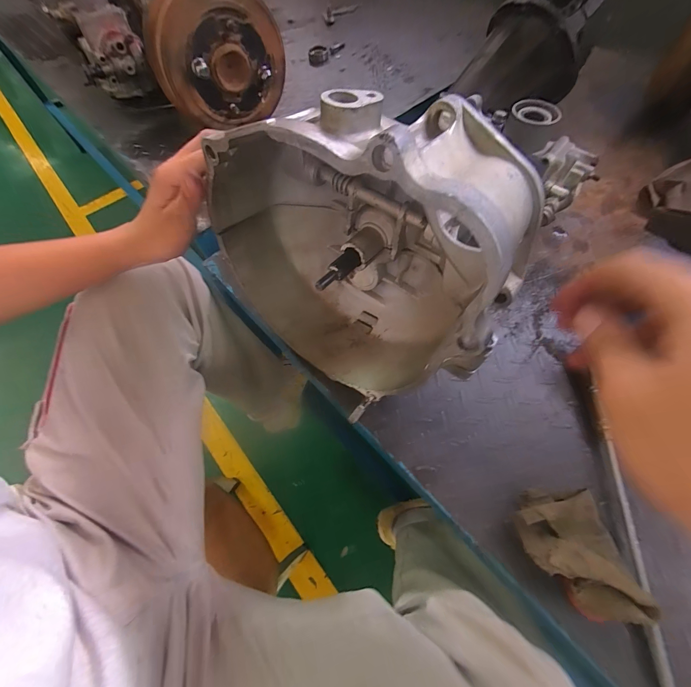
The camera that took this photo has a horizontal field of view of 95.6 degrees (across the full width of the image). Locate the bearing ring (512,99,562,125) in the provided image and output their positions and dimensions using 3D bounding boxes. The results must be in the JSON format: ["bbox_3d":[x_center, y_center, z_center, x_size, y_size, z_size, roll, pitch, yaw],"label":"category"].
[{"bbox_3d":[0.268,-0.326,0.442,0.057,0.013,0.057,0,61,0],"label":"bearing ring"}]

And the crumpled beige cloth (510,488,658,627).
[{"bbox_3d":[0.221,0.200,0.300,0.084,0.034,0.112,-22,64,-9],"label":"crumpled beige cloth"}]

